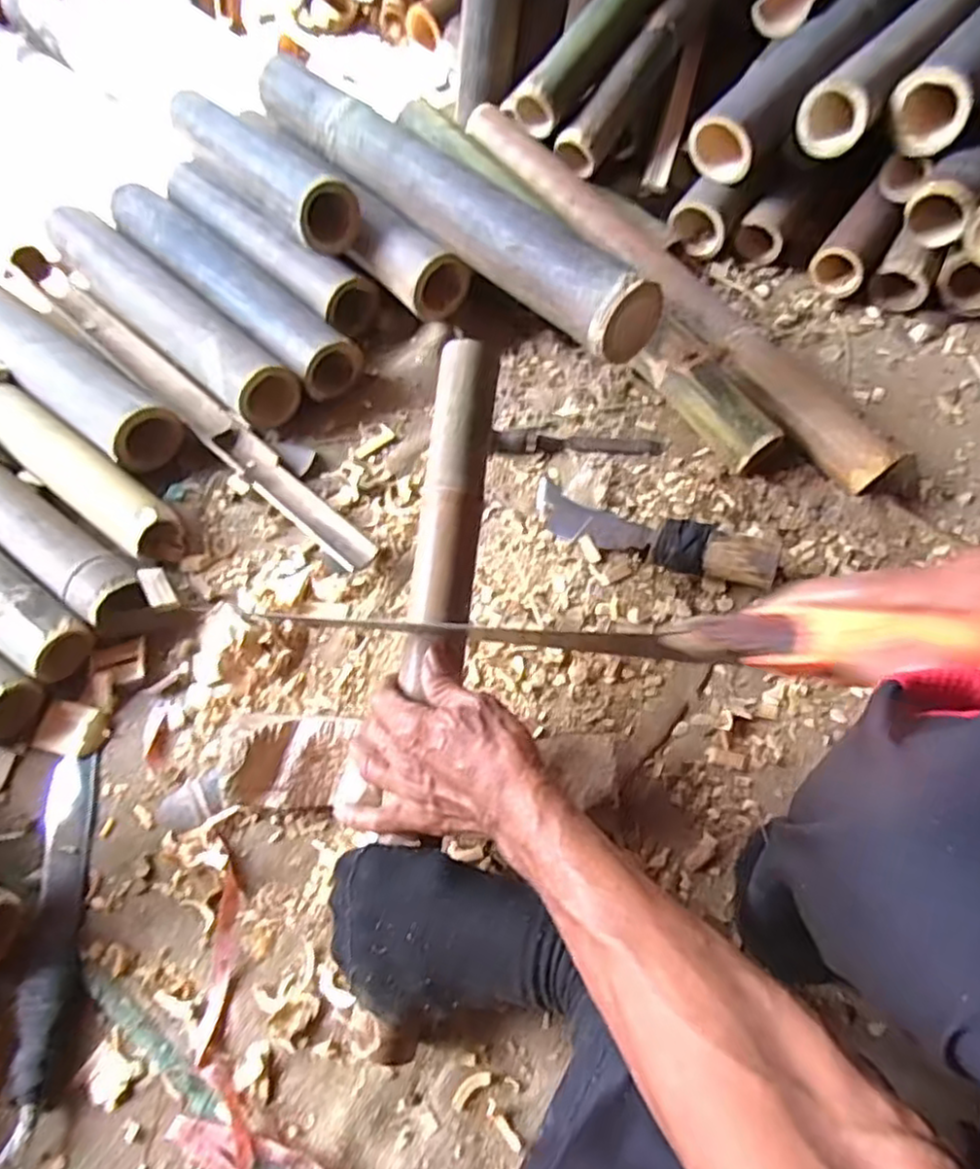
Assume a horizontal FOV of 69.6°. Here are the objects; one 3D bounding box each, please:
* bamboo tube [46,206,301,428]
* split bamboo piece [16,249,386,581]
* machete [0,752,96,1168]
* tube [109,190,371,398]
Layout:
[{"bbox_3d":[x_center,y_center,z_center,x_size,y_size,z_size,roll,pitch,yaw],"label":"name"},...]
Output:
[{"bbox_3d":[-0.369,-0.310,0.798,0.413,0.062,0.073,40,70,19],"label":"bamboo tube"},{"bbox_3d":[-0.348,-0.214,0.770,0.639,0.028,0.043,40,70,19],"label":"split bamboo piece"},{"bbox_3d":[-0.330,0.260,0.528,0.039,0.024,0.265,-8,63,-3],"label":"machete"},{"bbox_3d":[-0.311,-0.355,0.833,0.410,0.059,0.077,41,70,19],"label":"tube"}]

